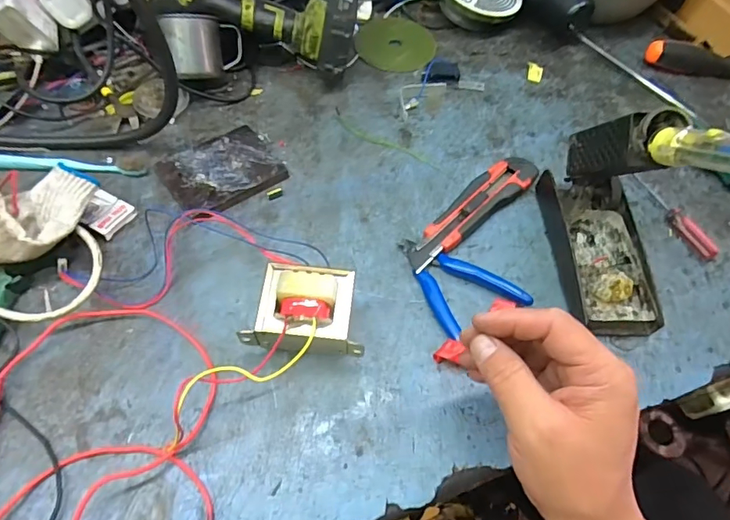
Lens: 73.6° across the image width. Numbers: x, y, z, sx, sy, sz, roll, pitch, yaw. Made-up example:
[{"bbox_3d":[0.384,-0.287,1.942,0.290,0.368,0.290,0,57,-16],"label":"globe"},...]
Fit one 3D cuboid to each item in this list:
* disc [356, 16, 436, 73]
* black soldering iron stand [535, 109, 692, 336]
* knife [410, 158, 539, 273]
[{"bbox_3d":[0.039,-0.277,0.623,0.099,0.006,0.099,2,56,-3],"label":"disc"},{"bbox_3d":[0.211,-0.043,0.402,0.068,0.137,0.167,0,57,-4],"label":"black soldering iron stand"},{"bbox_3d":[0.101,-0.048,0.470,0.170,0.020,0.040,-37,66,-24],"label":"knife"}]

